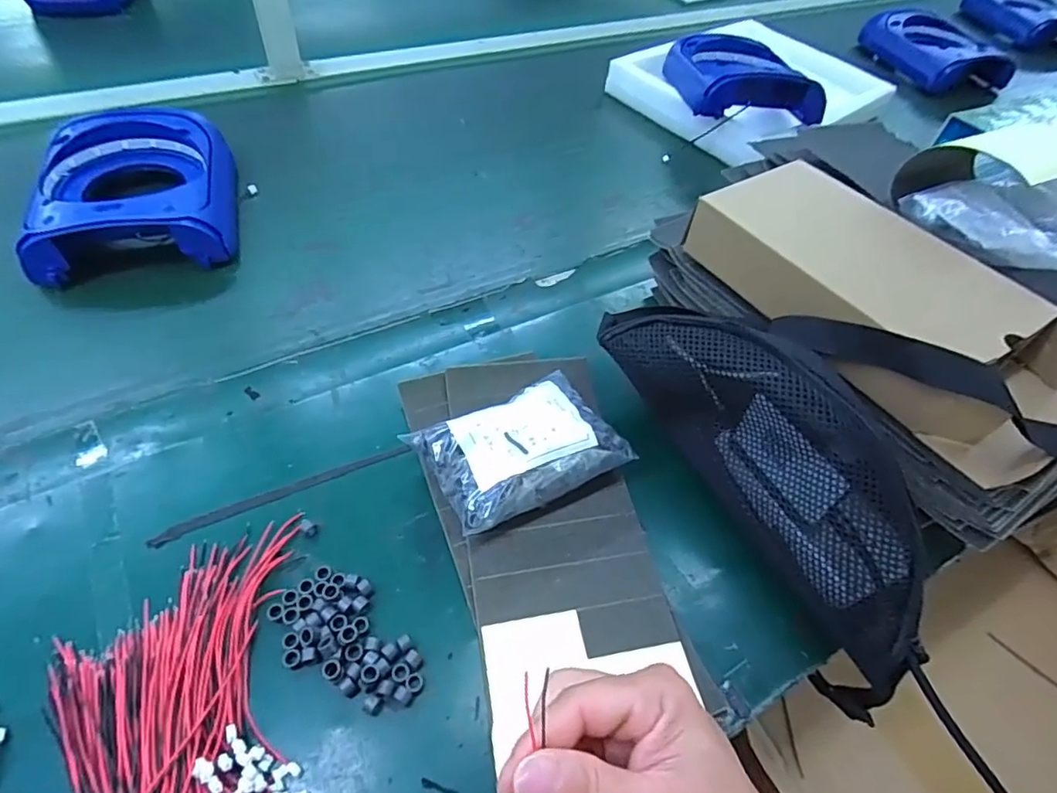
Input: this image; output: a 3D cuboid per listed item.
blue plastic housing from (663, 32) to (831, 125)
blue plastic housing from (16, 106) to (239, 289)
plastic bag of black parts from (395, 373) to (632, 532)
[{"bbox_3d":[0.290,-0.442,0.766,0.163,0.062,0.194,1,57,-8],"label":"blue plastic housing"},{"bbox_3d":[-0.394,-0.208,0.568,0.168,0.074,0.205,-13,54,-16],"label":"blue plastic housing"},{"bbox_3d":[-0.008,0.038,0.410,0.136,0.058,0.095,-21,59,-21],"label":"plastic bag of black parts"}]

